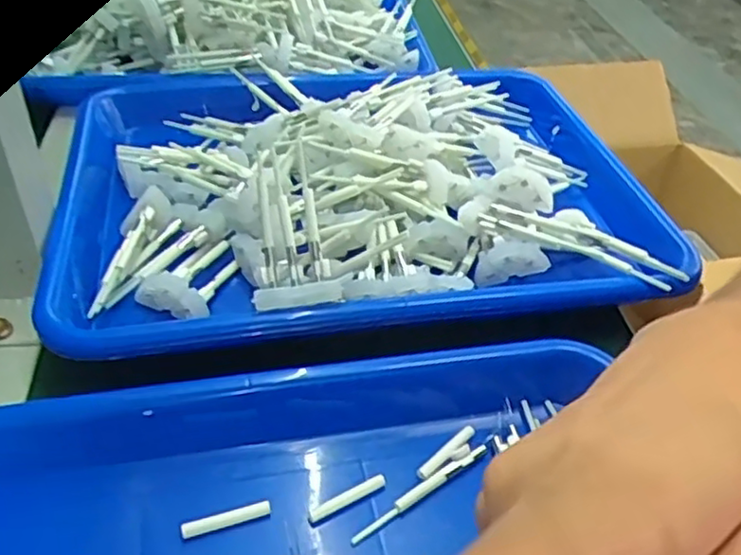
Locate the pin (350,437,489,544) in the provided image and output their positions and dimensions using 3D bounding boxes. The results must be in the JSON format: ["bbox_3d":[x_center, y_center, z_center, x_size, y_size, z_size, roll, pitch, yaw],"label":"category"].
[{"bbox_3d":[0.023,0.085,0.276,0.075,0.004,0.005,-24,48,-29],"label":"pin"}]

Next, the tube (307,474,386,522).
[{"bbox_3d":[-0.009,0.087,0.272,0.034,0.004,0.005,-19,46,-25],"label":"tube"}]

